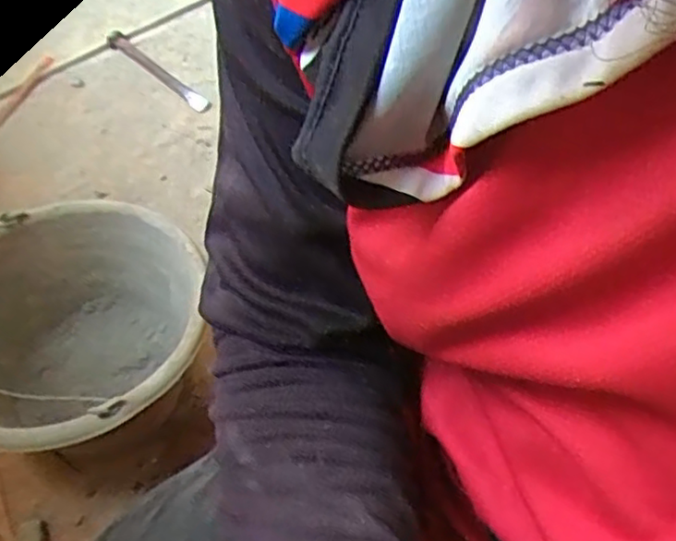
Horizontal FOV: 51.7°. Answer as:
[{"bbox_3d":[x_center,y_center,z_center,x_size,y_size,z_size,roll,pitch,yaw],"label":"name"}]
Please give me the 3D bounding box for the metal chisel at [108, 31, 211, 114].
[{"bbox_3d":[-0.270,-0.297,1.046,0.225,0.016,0.028,38,63,21],"label":"metal chisel"}]

